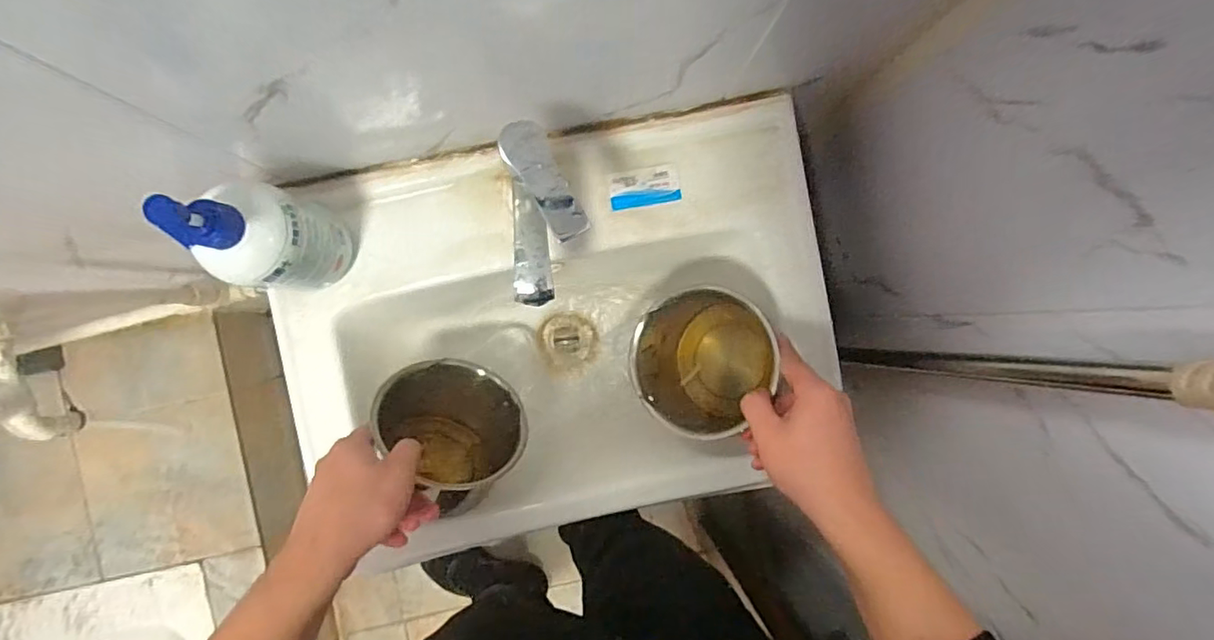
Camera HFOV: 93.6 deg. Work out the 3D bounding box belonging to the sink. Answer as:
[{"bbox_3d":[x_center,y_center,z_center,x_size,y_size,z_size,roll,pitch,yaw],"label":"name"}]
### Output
[{"bbox_3d":[-0.044,-0.002,0.560,0.484,0.153,0.316,-11,90,-2],"label":"sink"}]

